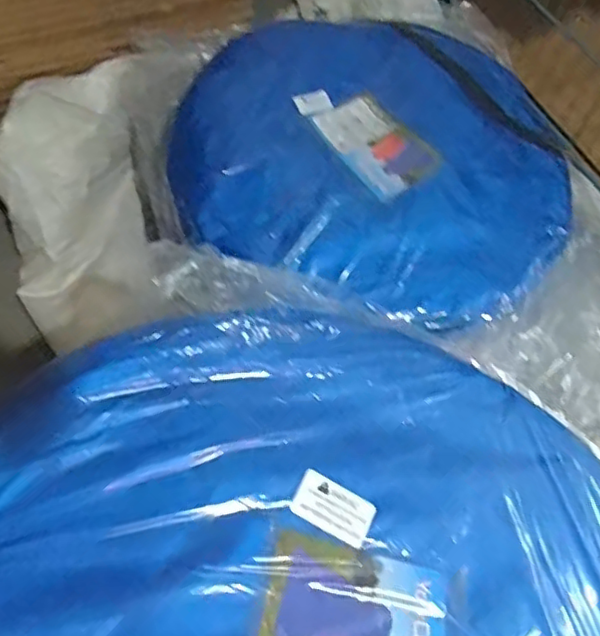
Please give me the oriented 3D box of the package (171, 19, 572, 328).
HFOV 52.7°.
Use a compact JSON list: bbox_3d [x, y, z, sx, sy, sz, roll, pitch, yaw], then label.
[{"bbox_3d":[0.108,-0.248,0.846,0.508,0.068,0.532,1,63,-2],"label":"package"}]

